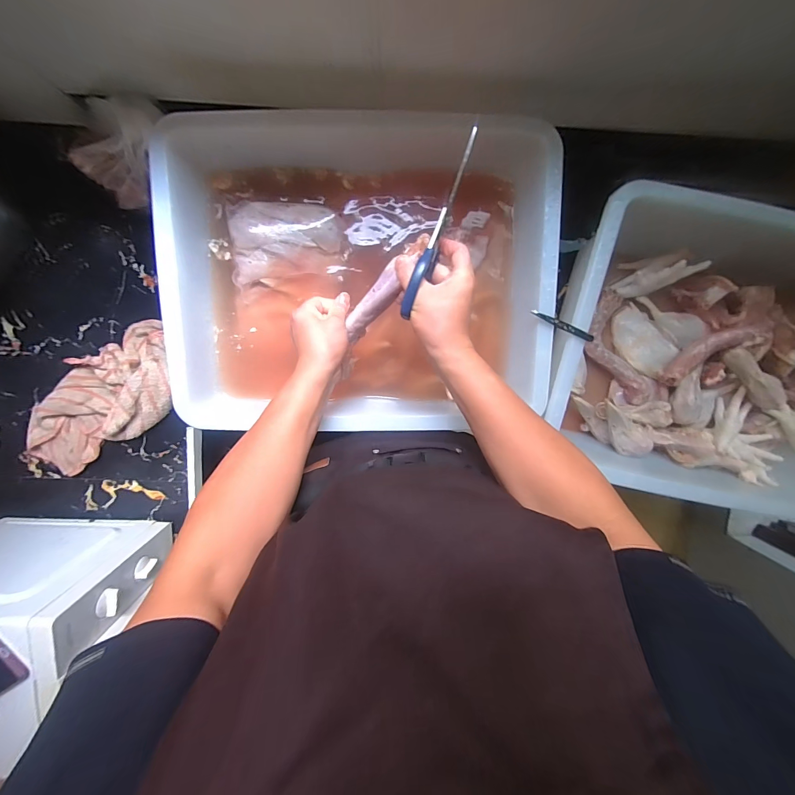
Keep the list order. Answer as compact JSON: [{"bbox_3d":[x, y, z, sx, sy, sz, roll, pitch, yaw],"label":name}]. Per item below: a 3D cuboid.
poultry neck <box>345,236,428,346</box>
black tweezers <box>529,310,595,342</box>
[{"bbox_3d":[-0.015,-0.127,0.412,0.032,0.023,0.153,40,123,-7],"label":"poultry neck"},{"bbox_3d":[0.217,-0.094,0.455,0.087,0.011,0.010,24,97,-5],"label":"black tweezers"}]

